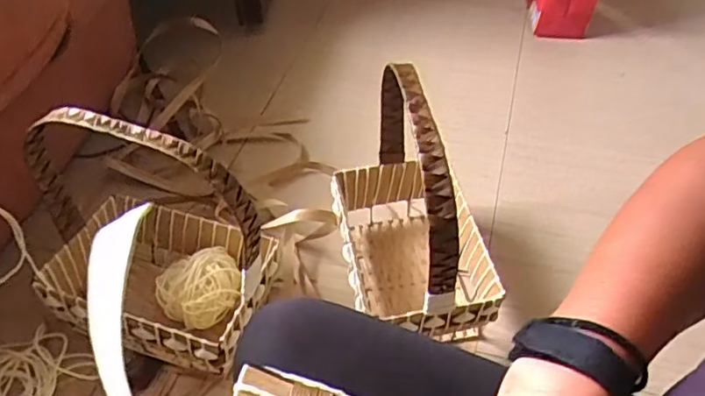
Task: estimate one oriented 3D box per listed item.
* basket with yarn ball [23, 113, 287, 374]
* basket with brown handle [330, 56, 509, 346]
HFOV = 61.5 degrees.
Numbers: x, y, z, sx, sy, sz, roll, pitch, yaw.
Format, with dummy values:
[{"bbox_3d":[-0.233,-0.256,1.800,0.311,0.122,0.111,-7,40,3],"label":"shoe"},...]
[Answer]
[{"bbox_3d":[-0.322,0.073,0.946,0.374,0.436,0.233,17,51,18],"label":"basket with yarn ball"},{"bbox_3d":[0.097,0.018,0.998,0.228,0.441,0.373,-9,48,-5],"label":"basket with brown handle"}]

